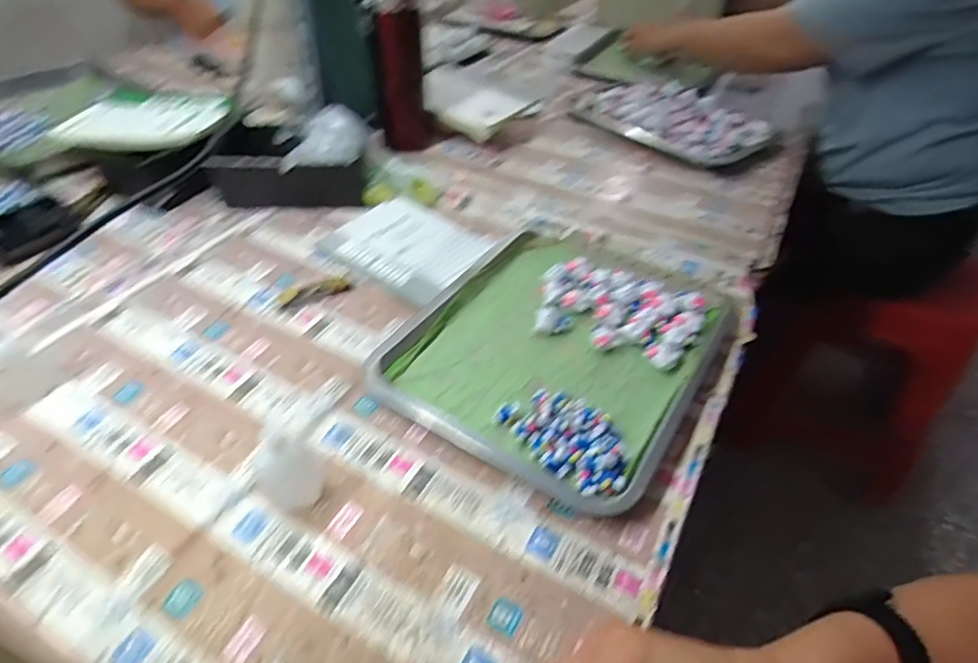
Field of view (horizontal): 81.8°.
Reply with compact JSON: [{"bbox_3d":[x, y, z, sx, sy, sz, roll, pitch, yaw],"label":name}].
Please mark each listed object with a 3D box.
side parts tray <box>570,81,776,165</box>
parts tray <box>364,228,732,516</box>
[{"bbox_3d":[0.270,-0.325,0.845,0.162,0.052,0.282,-27,51,-28],"label":"side parts tray"},{"bbox_3d":[0.067,0.003,0.549,0.268,0.024,0.307,25,48,22],"label":"parts tray"}]

